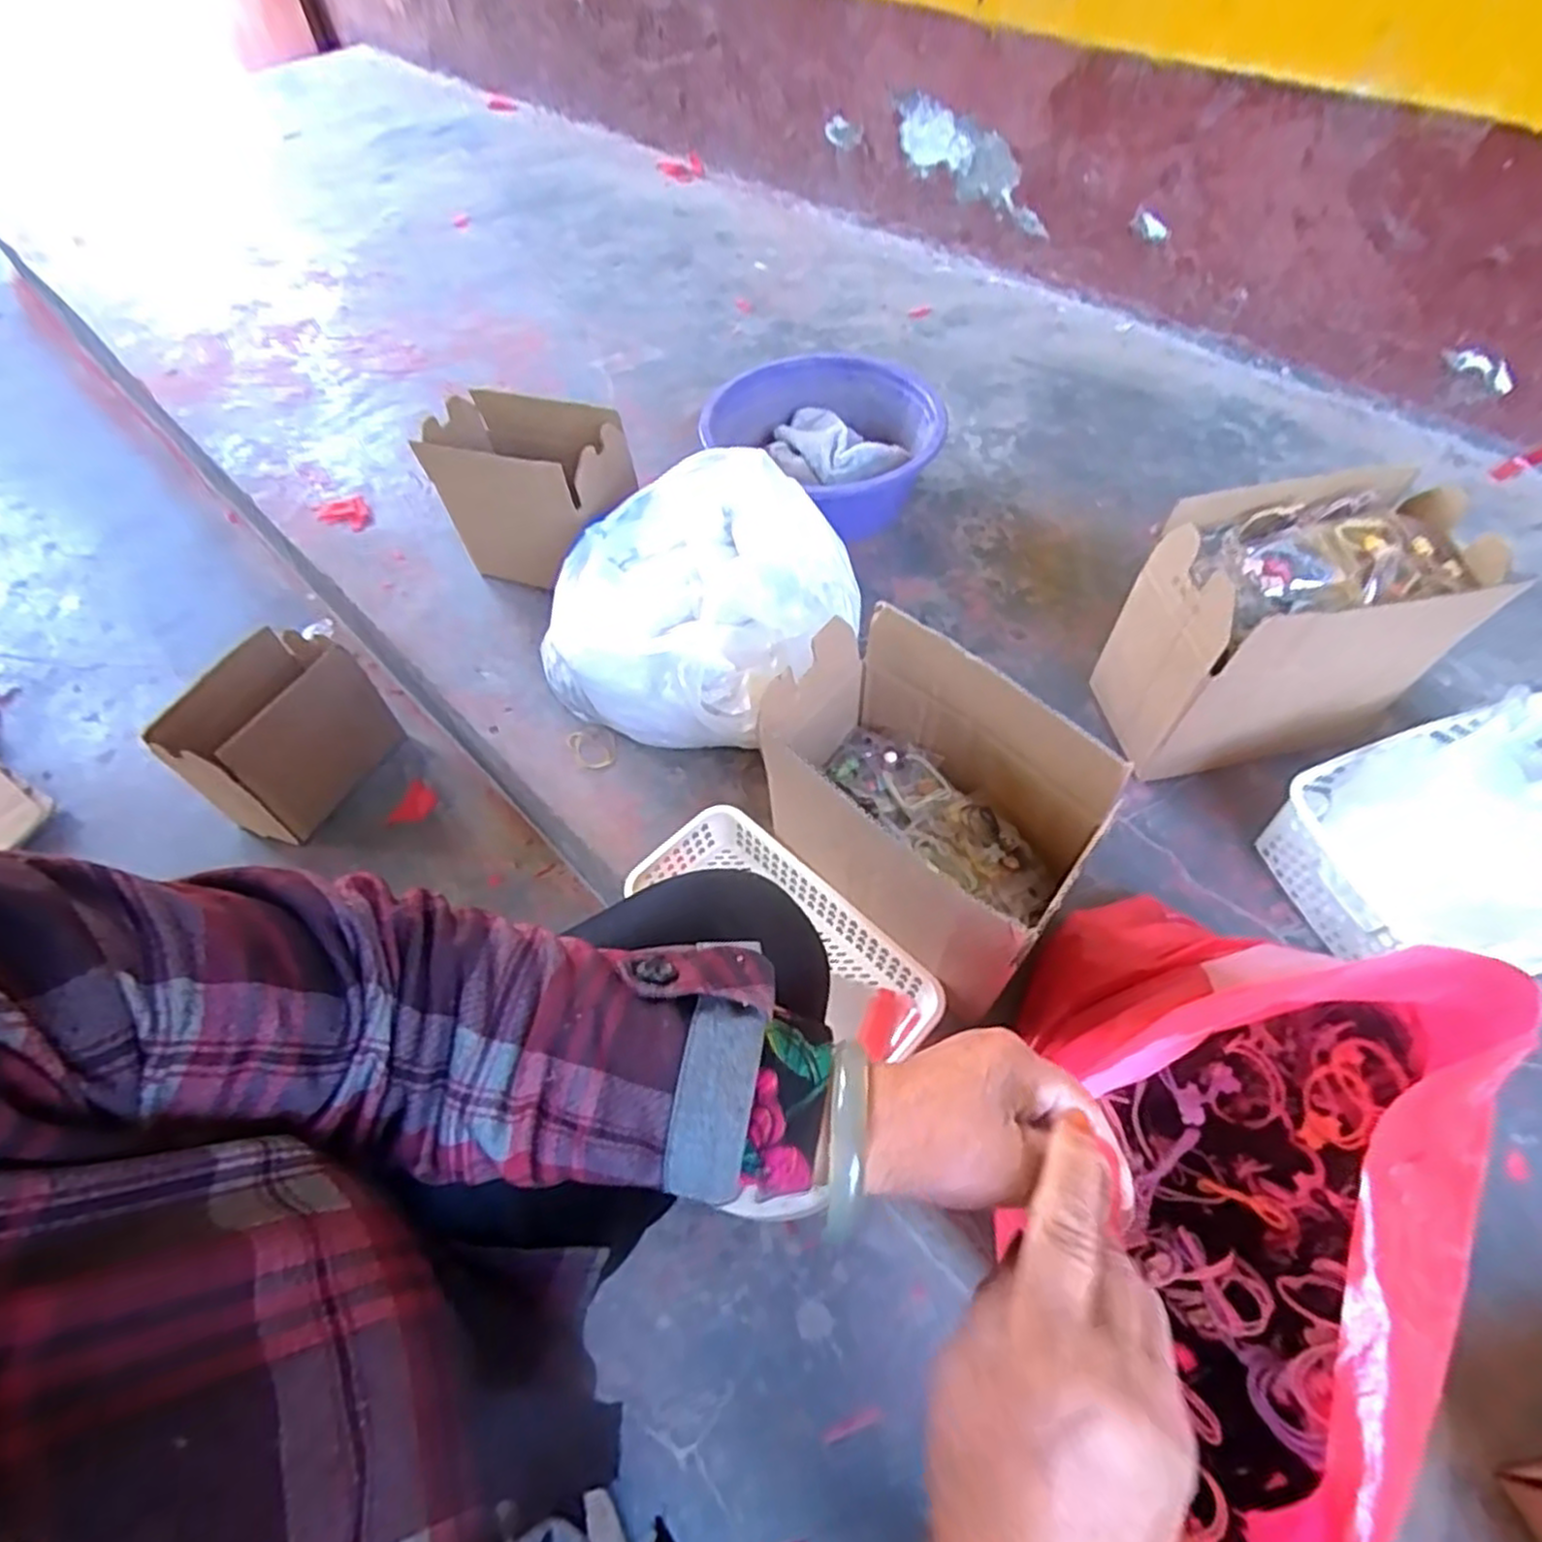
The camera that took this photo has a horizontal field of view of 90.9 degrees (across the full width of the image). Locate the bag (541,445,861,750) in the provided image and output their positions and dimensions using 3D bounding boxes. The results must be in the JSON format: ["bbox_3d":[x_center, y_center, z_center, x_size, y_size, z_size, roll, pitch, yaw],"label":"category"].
[{"bbox_3d":[-0.077,-0.158,0.770,0.285,0.197,0.246,19,59,15],"label":"bag"}]

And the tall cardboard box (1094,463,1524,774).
[{"bbox_3d":[0.455,-0.124,0.680,0.246,0.201,0.149,-11,56,-5],"label":"tall cardboard box"}]

